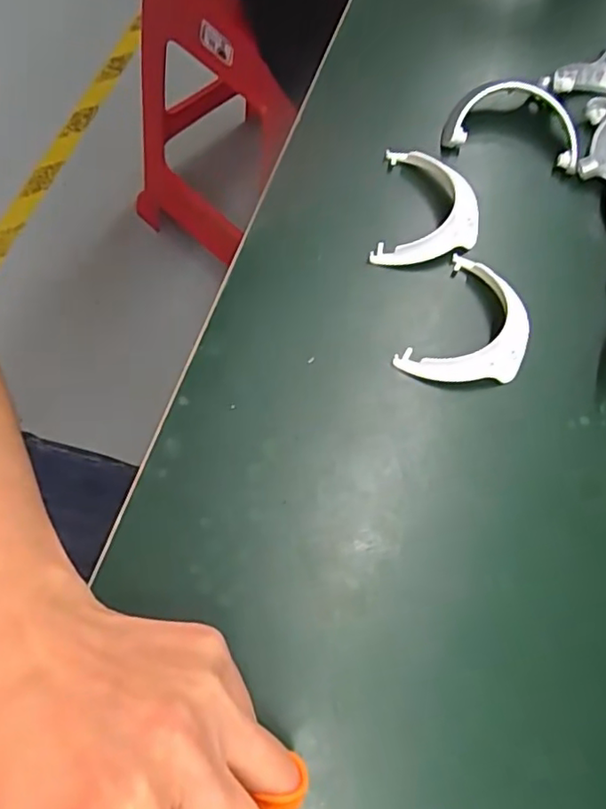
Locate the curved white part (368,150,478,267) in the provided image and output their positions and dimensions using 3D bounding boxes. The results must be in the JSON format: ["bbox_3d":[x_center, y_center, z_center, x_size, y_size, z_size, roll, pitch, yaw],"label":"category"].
[{"bbox_3d":[0.063,-0.097,0.309,0.050,0.017,0.067,12,67,-2],"label":"curved white part"}]

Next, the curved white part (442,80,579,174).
[{"bbox_3d":[0.114,-0.156,0.335,0.073,0.026,0.049,10,67,-3],"label":"curved white part"}]

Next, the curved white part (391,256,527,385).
[{"bbox_3d":[0.079,-0.034,0.284,0.050,0.017,0.067,32,68,7],"label":"curved white part"}]

